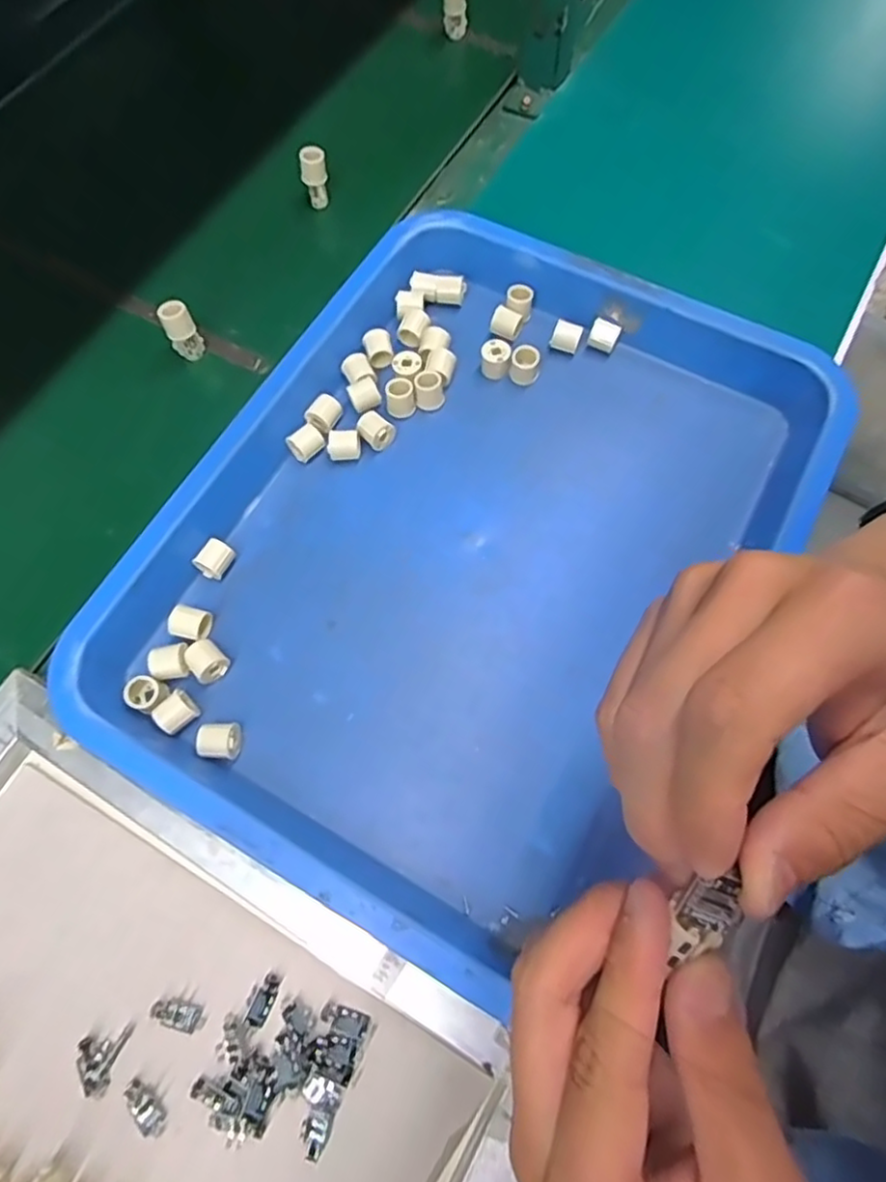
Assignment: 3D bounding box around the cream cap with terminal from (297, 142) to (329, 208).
[{"bbox_3d":[-0.102,-0.332,0.523,0.021,0.045,0.014,-13,69,-3],"label":"cream cap with terminal"}]

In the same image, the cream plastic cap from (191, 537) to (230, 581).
[{"bbox_3d":[-0.144,-0.021,0.409,0.022,0.020,0.022,27,72,11],"label":"cream plastic cap"}]

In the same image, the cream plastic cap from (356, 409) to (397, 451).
[{"bbox_3d":[-0.045,-0.107,0.434,0.021,0.015,0.018,39,75,14],"label":"cream plastic cap"}]

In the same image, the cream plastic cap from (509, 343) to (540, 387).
[{"bbox_3d":[0.056,-0.156,0.451,0.019,0.019,0.019,-1,69,1],"label":"cream plastic cap"}]

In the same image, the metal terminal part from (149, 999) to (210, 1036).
[{"bbox_3d":[-0.132,0.212,0.325,0.027,0.005,0.013,19,70,-6],"label":"metal terminal part"}]

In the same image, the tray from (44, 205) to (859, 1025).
[{"bbox_3d":[0.015,-0.035,0.404,0.343,0.043,0.432,30,73,12],"label":"tray"}]

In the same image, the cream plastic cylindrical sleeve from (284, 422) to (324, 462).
[{"bbox_3d":[-0.091,-0.099,0.434,0.022,0.015,0.018,-36,72,-11],"label":"cream plastic cylindrical sleeve"}]

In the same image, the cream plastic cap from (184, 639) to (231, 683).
[{"bbox_3d":[-0.139,0.041,0.383,0.022,0.017,0.020,41,76,15],"label":"cream plastic cap"}]

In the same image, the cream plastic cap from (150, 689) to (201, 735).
[{"bbox_3d":[-0.153,0.069,0.372,0.021,0.018,0.021,39,75,14],"label":"cream plastic cap"}]

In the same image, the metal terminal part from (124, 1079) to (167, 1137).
[{"bbox_3d":[-0.143,0.247,0.312,0.011,0.004,0.026,-39,73,-12],"label":"metal terminal part"}]

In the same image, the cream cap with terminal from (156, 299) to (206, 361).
[{"bbox_3d":[-0.187,-0.186,0.470,0.021,0.044,0.016,-26,71,-8],"label":"cream cap with terminal"}]

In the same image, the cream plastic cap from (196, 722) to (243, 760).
[{"bbox_3d":[-0.126,0.084,0.367,0.022,0.016,0.022,3,67,-7],"label":"cream plastic cap"}]

